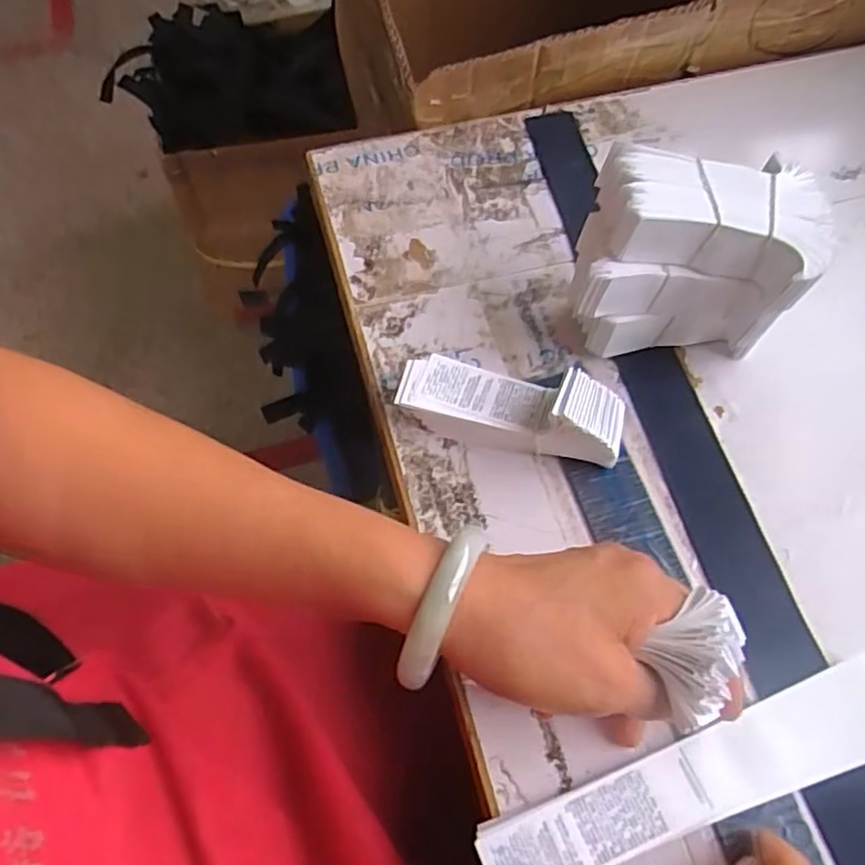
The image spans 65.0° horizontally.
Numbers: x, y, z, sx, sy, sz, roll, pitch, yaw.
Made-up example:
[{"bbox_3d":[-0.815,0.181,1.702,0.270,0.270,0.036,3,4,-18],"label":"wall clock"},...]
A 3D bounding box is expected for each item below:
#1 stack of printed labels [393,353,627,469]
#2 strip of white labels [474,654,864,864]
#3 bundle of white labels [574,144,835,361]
[{"bbox_3d":[0.042,-0.015,0.373,0.122,0.052,0.037,18,62,10],"label":"stack of printed labels"},{"bbox_3d":[0.118,0.155,0.300,0.200,0.007,0.039,-19,67,-9],"label":"strip of white labels"},{"bbox_3d":[0.143,-0.094,0.385,0.120,0.106,0.075,10,61,6],"label":"bundle of white labels"}]

